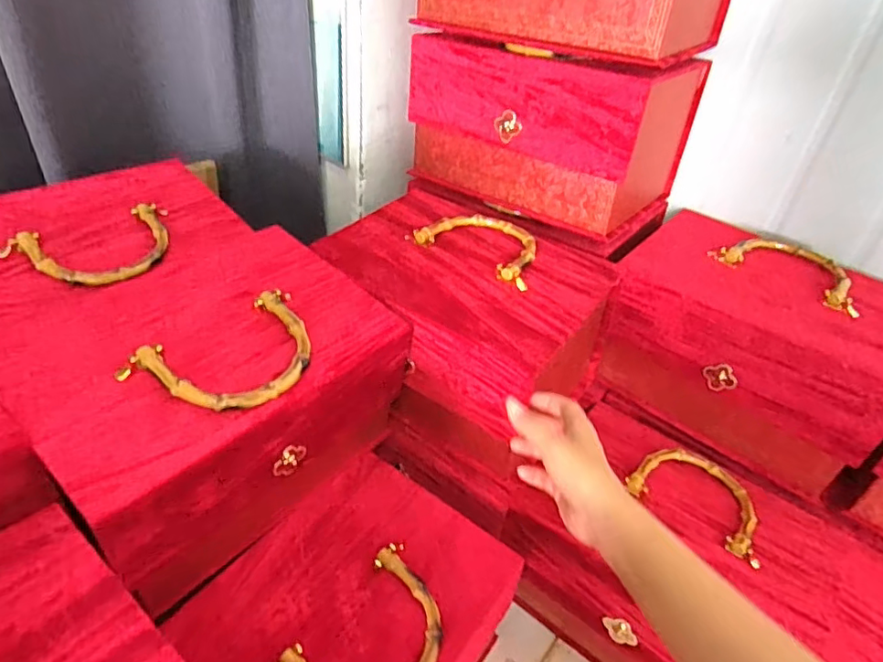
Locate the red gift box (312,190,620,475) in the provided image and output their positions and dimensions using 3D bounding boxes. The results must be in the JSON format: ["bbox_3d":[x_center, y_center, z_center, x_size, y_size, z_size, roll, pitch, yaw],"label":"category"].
[{"bbox_3d":[0.023,-0.025,0.664,0.296,0.167,0.223,29,44,27],"label":"red gift box"}]

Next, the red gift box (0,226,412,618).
[{"bbox_3d":[-0.216,0.059,0.542,0.221,0.174,0.296,30,44,27],"label":"red gift box"}]

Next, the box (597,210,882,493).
[{"bbox_3d":[0.369,0.018,0.681,0.291,0.195,0.195,29,44,26],"label":"box"}]

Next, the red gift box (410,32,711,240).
[{"bbox_3d":[0.144,-0.275,0.722,0.314,0.191,0.211,29,44,25],"label":"red gift box"}]

